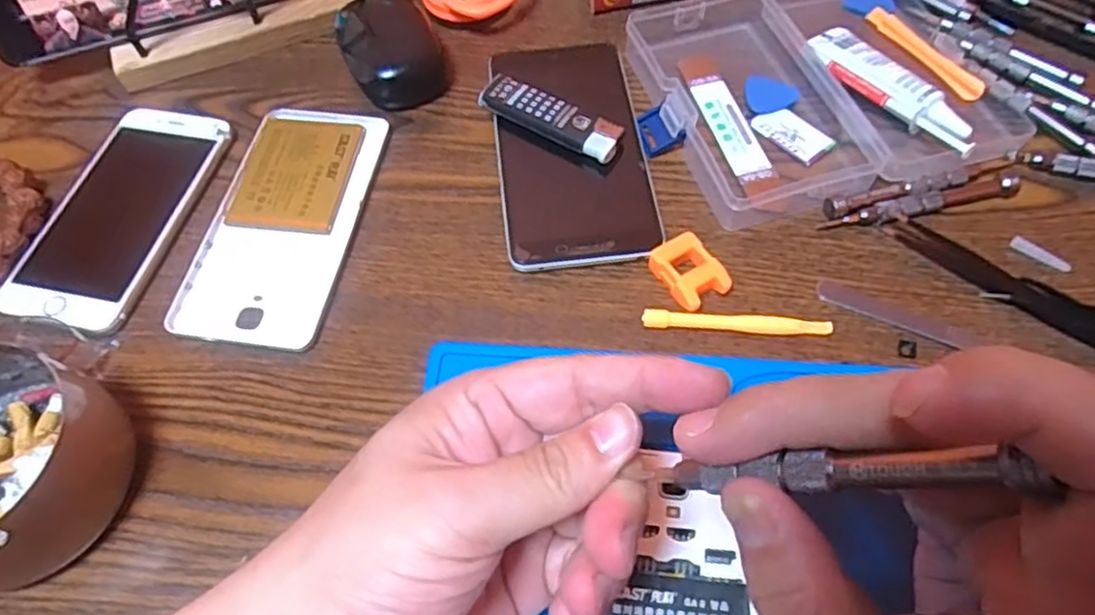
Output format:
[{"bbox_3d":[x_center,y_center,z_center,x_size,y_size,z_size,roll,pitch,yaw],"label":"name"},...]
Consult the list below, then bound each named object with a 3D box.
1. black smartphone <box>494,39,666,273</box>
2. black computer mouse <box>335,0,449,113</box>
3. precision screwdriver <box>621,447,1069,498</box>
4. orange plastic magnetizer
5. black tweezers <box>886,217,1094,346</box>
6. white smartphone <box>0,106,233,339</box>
[{"bbox_3d":[0.012,-0.089,0.368,0.076,0.013,0.149,-5,61,-1],"label":"black smartphone"},{"bbox_3d":[-0.094,-0.155,0.405,0.051,0.028,0.082,-23,62,-11],"label":"black computer mouse"},{"bbox_3d":[0.060,0.036,0.153,0.084,0.005,0.008,-15,48,45],"label":"precision screwdriver"},{"bbox_3d":[0.067,-0.016,0.328,0.026,0.013,0.034,-28,63,-14],"label":"orange plastic magnetizer"},{"bbox_3d":[0.237,0.003,0.314,0.168,0.011,0.021,35,67,19],"label":"black tweezers"},{"bbox_3d":[-0.221,-0.051,0.357,0.068,0.007,0.136,11,61,8],"label":"white smartphone"}]

